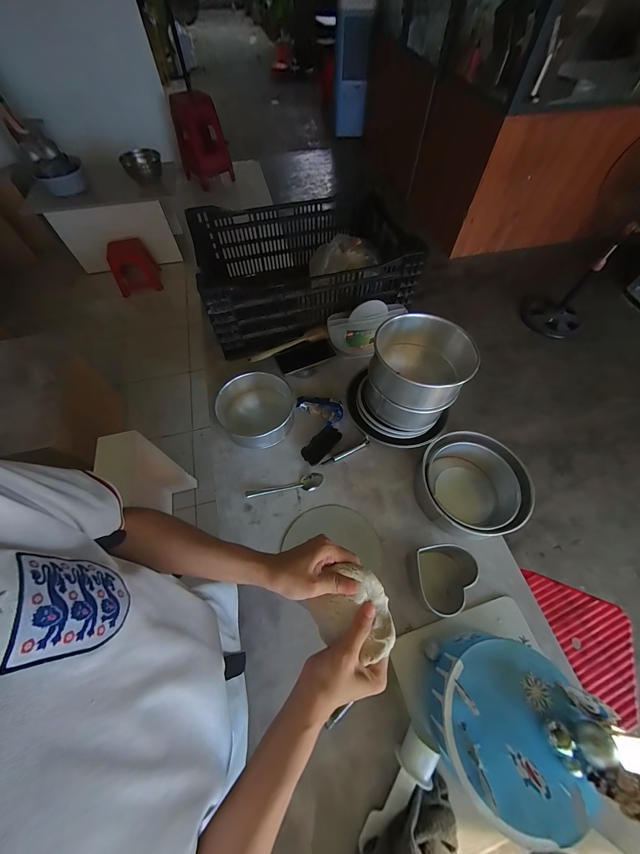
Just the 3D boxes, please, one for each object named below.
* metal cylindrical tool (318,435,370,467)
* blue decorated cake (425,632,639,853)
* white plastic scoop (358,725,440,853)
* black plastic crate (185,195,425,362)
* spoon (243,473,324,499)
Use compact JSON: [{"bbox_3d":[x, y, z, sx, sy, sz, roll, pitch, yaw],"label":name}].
[{"bbox_3d":[0.063,0.064,0.708,0.136,0.012,0.017,-28,67,-14],"label":"metal cylindrical tool"},{"bbox_3d":[0.284,0.447,0.441,0.206,0.131,0.213,0,63,-1],"label":"blue decorated cake"},{"bbox_3d":[0.118,0.542,0.430,0.044,0.035,0.163,36,82,16],"label":"white plastic scoop"},{"bbox_3d":[-0.046,-0.494,0.897,0.609,0.227,0.427,-15,64,-8],"label":"black plastic crate"},{"bbox_3d":[-0.081,0.134,0.660,0.176,0.026,0.037,-8,64,-5],"label":"spoon"}]

